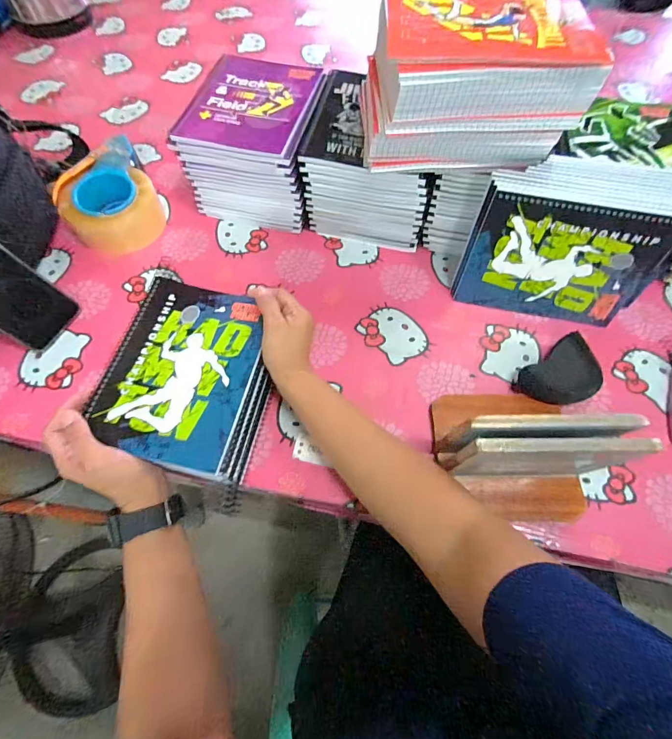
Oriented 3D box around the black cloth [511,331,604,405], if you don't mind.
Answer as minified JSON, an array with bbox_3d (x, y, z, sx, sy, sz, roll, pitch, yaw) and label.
[{"bbox_3d":[0.268,0.009,0.430,0.097,0.025,0.066,-32,69,-15],"label":"black cloth"}]

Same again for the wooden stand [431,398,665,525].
[{"bbox_3d":[0.186,0.073,0.347,0.152,0.119,0.124,2,64,0],"label":"wooden stand"}]

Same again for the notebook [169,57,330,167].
[{"bbox_3d":[-0.109,-0.361,0.491,0.163,0.009,0.198,12,65,5],"label":"notebook"}]

